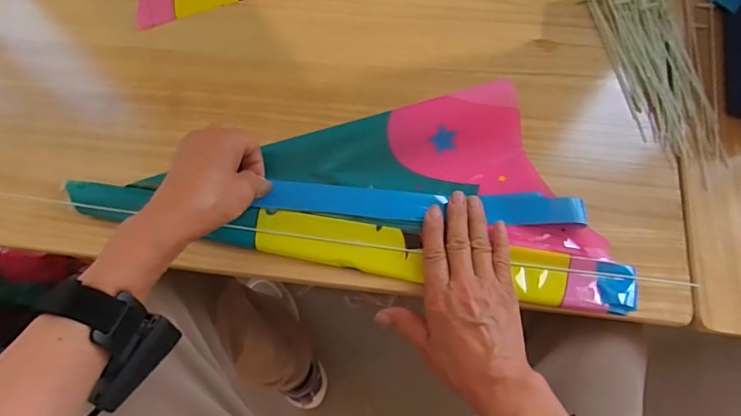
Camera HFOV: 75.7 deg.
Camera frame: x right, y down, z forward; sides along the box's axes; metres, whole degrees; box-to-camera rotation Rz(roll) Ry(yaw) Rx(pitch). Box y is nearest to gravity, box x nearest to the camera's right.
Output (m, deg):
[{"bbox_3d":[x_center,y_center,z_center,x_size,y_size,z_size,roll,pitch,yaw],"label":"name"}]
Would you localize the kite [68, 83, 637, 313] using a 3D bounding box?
[{"bbox_3d":[-0.018,-0.023,0.458,0.500,0.025,0.195,4,72,3],"label":"kite"}]

